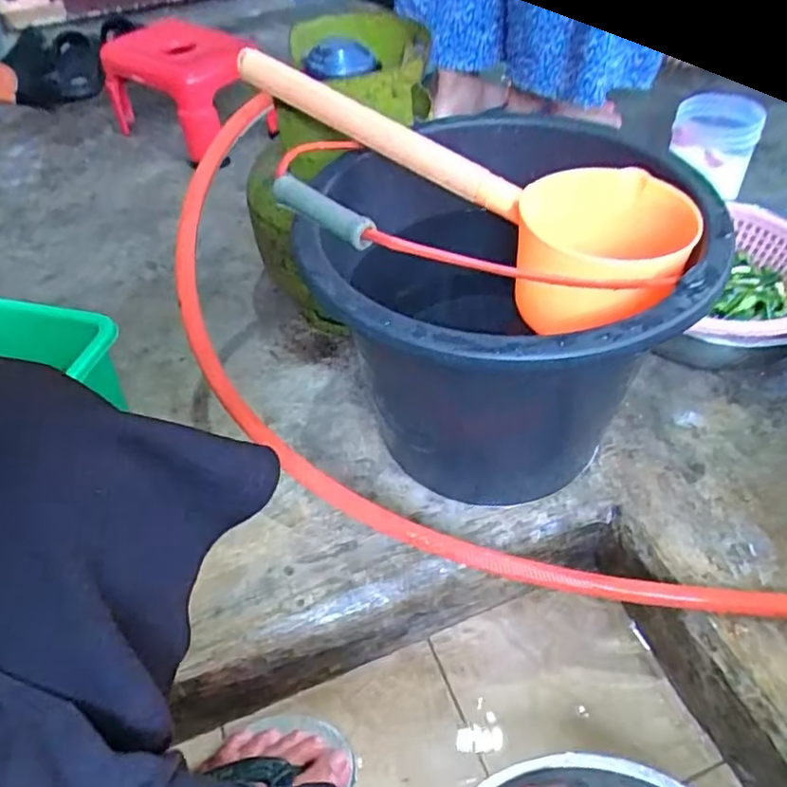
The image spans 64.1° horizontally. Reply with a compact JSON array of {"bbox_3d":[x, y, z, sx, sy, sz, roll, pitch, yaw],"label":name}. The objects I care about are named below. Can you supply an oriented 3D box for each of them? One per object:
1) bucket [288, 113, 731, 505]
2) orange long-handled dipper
[{"bbox_3d":[0.094,-0.064,0.569,0.289,0.259,0.310,-2,45,2],"label":"bucket"},{"bbox_3d":[0.052,-0.178,0.528,0.387,0.109,0.101,29,57,7],"label":"orange long-handled dipper"}]

